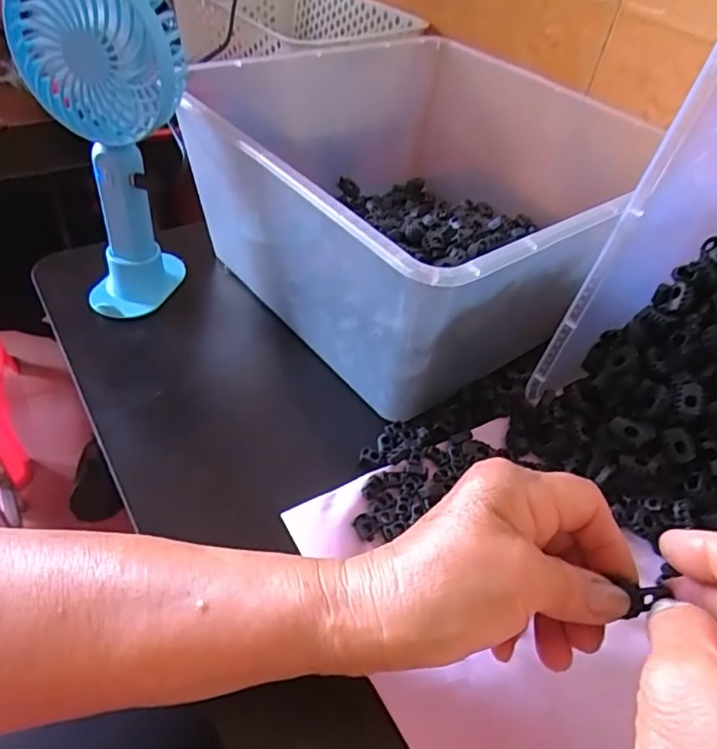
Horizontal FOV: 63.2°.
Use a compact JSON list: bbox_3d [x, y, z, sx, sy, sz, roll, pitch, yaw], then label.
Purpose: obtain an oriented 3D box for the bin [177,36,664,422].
[{"bbox_3d":[0.037,-0.146,0.479,0.325,0.146,0.378,-20,51,-27],"label":"bin"}]

